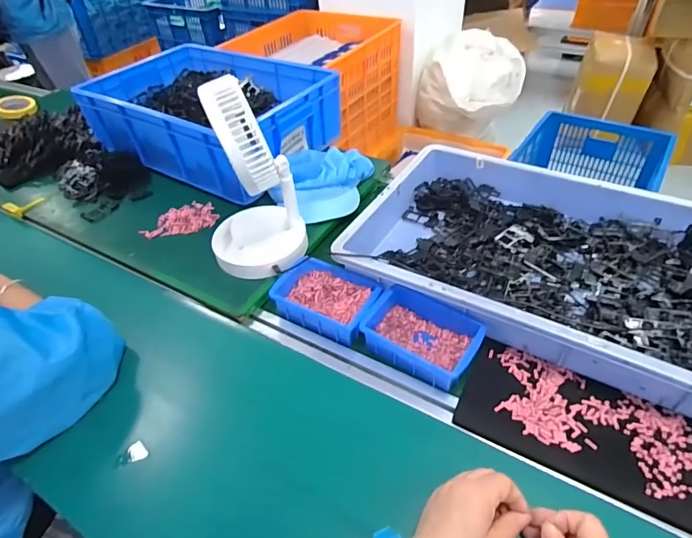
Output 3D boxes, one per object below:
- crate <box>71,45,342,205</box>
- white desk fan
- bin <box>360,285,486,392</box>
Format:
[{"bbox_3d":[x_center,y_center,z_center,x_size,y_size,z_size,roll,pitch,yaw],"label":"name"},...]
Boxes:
[{"bbox_3d":[-0.312,-0.362,1.023,0.515,0.156,0.367,22,51,27],"label":"crate"},{"bbox_3d":[-0.159,-0.139,0.674,0.157,0.288,0.167,-16,44,-9],"label":"white desk fan"},{"bbox_3d":[0.108,0.086,0.602,0.151,0.041,0.109,23,51,28],"label":"bin"}]

